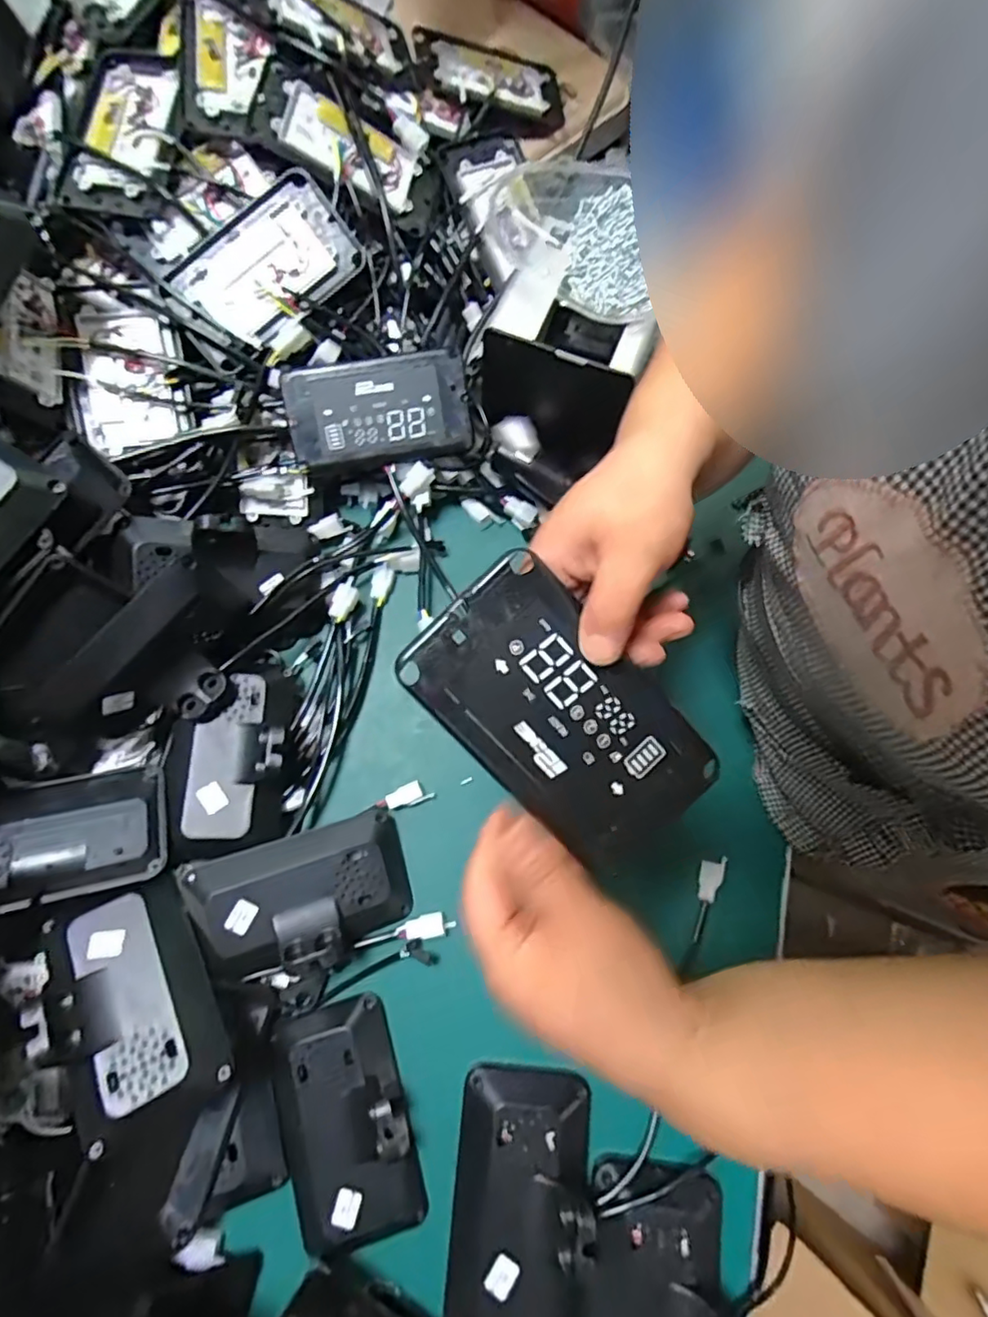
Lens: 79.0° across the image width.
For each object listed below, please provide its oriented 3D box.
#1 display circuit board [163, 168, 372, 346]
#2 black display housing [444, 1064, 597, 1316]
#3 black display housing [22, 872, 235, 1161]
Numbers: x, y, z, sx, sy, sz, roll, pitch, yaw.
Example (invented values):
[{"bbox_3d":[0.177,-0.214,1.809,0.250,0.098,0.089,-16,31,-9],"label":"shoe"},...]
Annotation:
[{"bbox_3d":[-0.185,-0.328,0.498,0.141,0.013,0.093,-39,101,1],"label":"display circuit board"},{"bbox_3d":[0.019,0.374,0.403,0.092,0.036,0.159,5,76,1],"label":"black display housing"},{"bbox_3d":[-0.239,0.227,0.395,0.094,0.049,0.149,-16,61,-30],"label":"black display housing"}]

